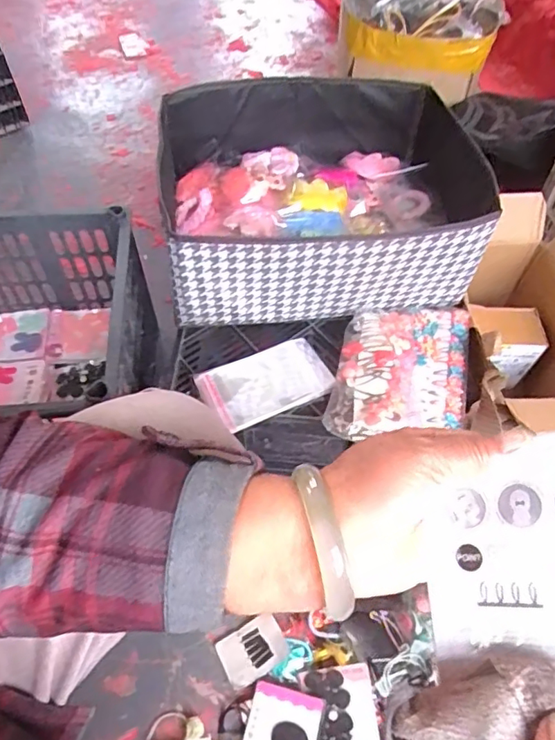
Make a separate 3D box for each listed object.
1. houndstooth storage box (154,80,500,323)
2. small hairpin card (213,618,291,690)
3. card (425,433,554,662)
[{"bbox_3d":[0.059,-0.242,0.763,0.416,0.163,0.338,-6,57,-5],"label":"houndstooth storage box"},{"bbox_3d":[-0.032,0.366,0.701,0.084,0.011,0.061,-23,60,-16],"label":"small hairpin card"},{"bbox_3d":[0.122,0.098,0.260,0.094,0.005,0.129,-8,72,26],"label":"card"}]

